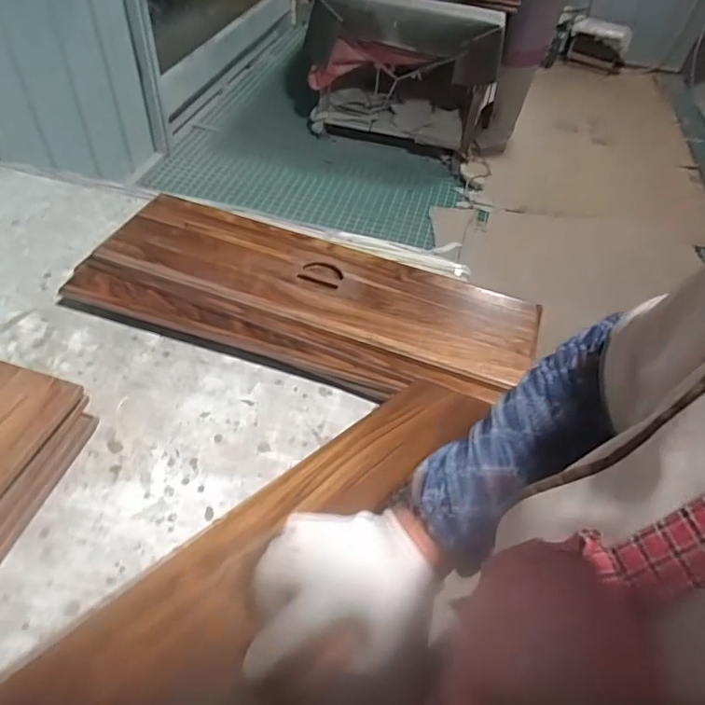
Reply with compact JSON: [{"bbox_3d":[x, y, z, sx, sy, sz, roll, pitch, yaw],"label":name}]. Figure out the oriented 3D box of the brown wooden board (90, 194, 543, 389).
[{"bbox_3d":[-0.045,-0.112,0.783,0.624,0.024,0.188,17,49,9],"label":"brown wooden board"}]

